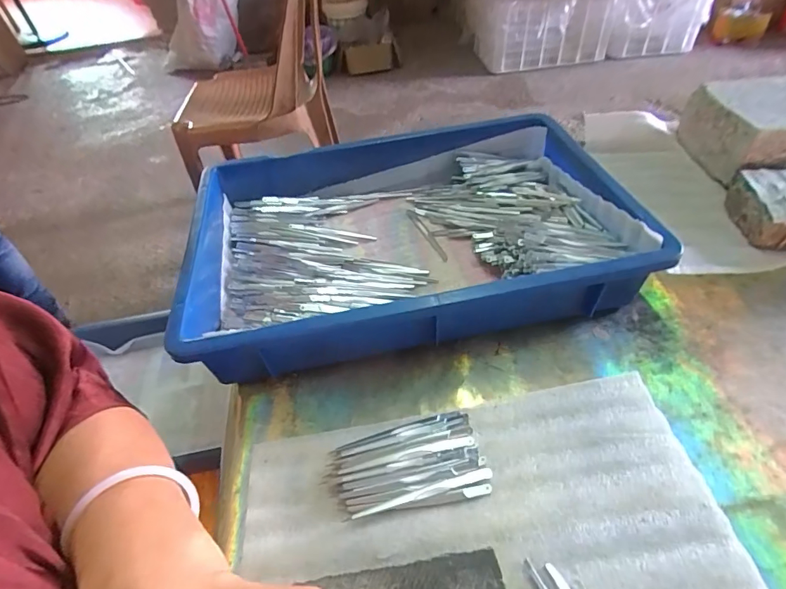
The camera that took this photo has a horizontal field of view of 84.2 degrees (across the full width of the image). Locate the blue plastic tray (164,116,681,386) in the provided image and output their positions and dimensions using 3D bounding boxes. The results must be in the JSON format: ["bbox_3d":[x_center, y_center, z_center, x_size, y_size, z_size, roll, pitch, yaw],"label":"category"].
[{"bbox_3d":[0.012,-0.068,0.456,0.420,0.081,0.283,-9,46,-2],"label":"blue plastic tray"}]

